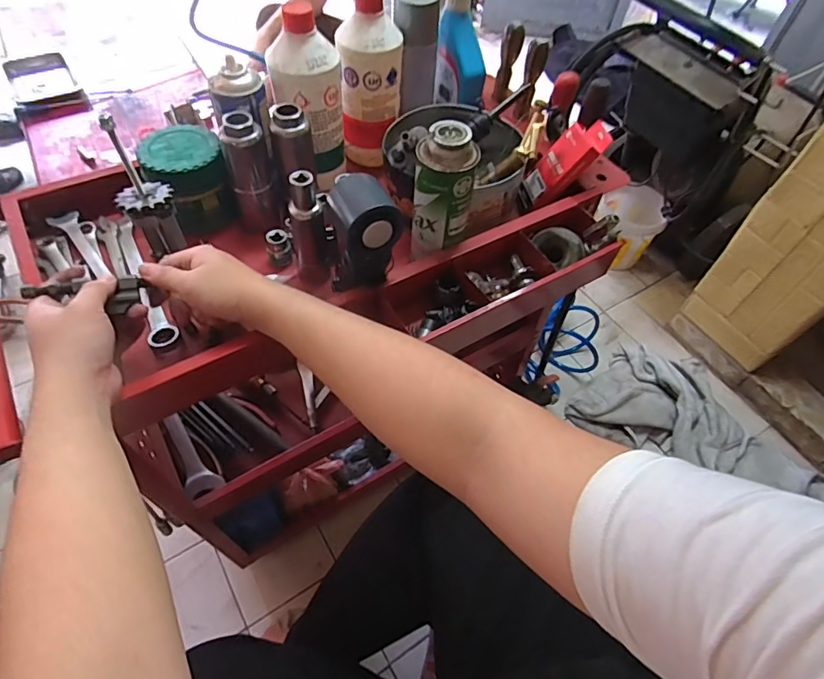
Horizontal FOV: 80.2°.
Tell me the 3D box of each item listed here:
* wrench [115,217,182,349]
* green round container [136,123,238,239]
[{"bbox_3d":[-0.326,-0.073,0.589,0.031,0.024,0.226,-26,61,-20],"label":"wrench"},{"bbox_3d":[-0.285,-0.206,0.626,0.090,0.085,0.103,-27,61,-21],"label":"green round container"}]

